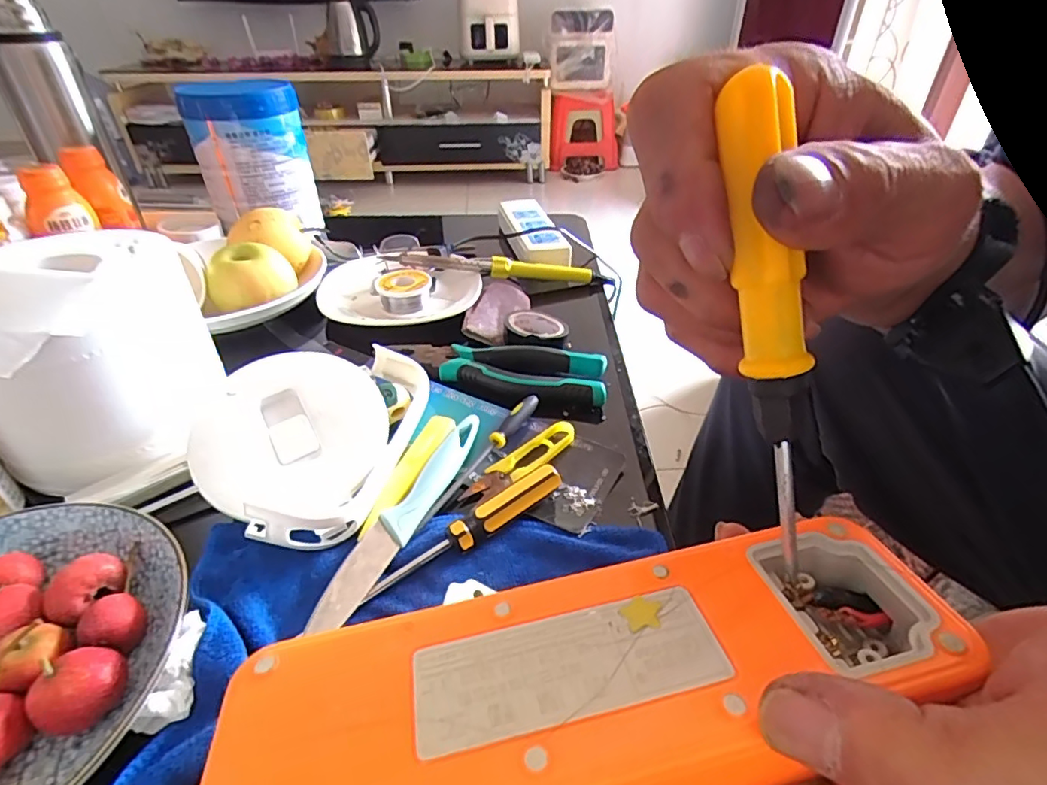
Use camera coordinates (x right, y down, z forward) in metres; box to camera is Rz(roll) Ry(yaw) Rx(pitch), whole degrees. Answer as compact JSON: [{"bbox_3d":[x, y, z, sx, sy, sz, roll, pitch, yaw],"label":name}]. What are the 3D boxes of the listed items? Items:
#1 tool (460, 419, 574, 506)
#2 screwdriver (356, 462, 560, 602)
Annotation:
[{"bbox_3d":[-0.001,0.046,0.363,0.089,0.017,0.024,-23,42,-28],"label":"tool"},{"bbox_3d":[-0.031,0.078,0.309,0.127,0.017,0.016,-24,43,-30],"label":"screwdriver"}]

